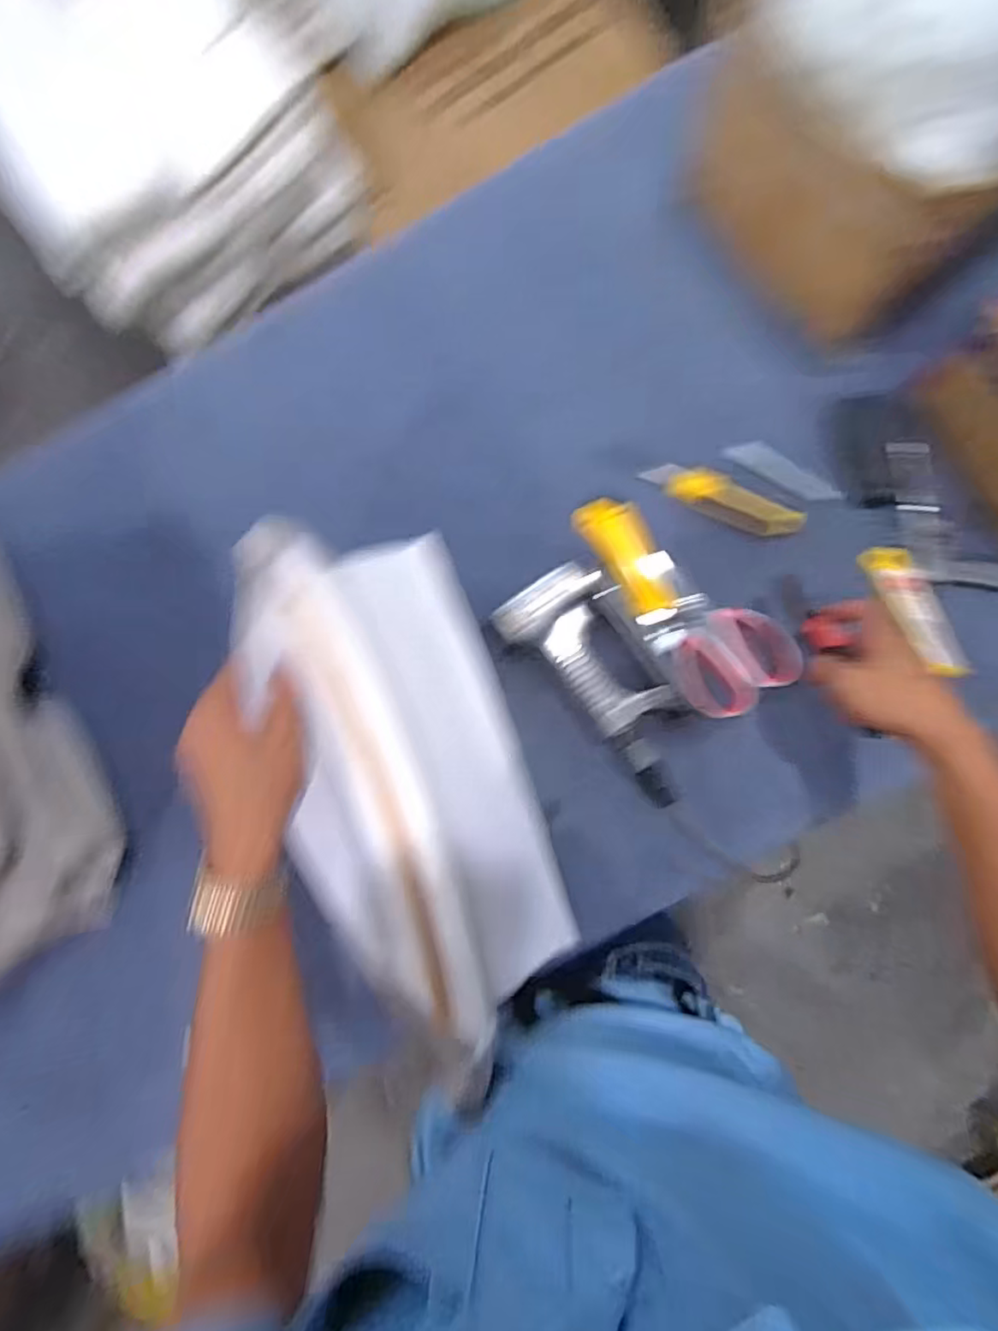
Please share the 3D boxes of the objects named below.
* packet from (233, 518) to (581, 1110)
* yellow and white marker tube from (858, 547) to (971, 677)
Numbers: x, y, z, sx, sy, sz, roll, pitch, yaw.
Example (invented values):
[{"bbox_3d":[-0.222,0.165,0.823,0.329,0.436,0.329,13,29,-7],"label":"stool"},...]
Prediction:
[{"bbox_3d":[-0.057,0.081,0.453,0.182,0.034,0.382,-20,93,-31],"label":"packet"},{"bbox_3d":[0.405,-0.054,0.598,0.037,0.019,0.140,-28,82,3],"label":"yellow and white marker tube"}]

